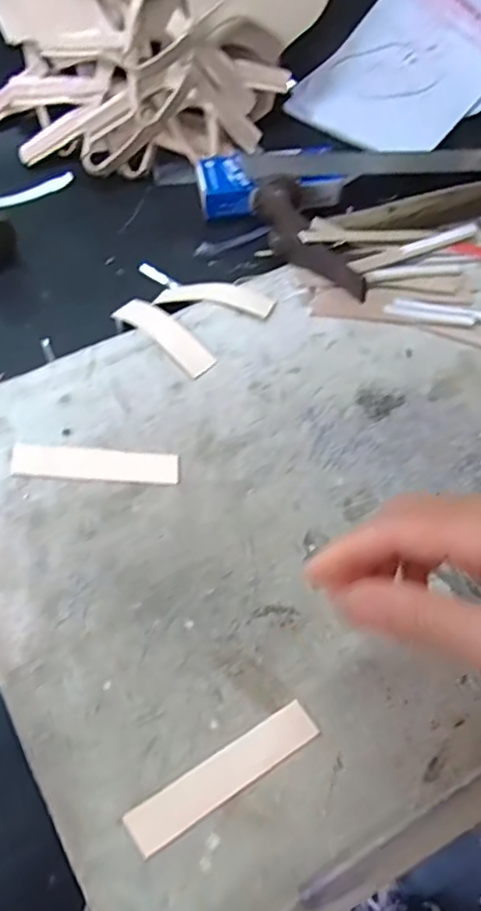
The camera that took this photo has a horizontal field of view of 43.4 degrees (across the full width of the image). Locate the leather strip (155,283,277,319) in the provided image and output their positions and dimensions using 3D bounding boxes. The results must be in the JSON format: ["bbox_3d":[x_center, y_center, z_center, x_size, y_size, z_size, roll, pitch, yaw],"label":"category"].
[{"bbox_3d":[-0.017,-0.102,0.393,0.079,0.012,0.020,12,68,18],"label":"leather strip"}]

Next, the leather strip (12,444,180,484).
[{"bbox_3d":[-0.079,0.004,0.330,0.089,0.004,0.018,3,64,-1],"label":"leather strip"}]

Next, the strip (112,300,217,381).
[{"bbox_3d":[-0.049,-0.078,0.379,0.023,0.013,0.086,-40,58,-16],"label":"strip"}]

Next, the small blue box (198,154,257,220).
[{"bbox_3d":[-0.012,-0.201,0.450,0.037,0.021,0.046,-9,65,-6],"label":"small blue box"}]

